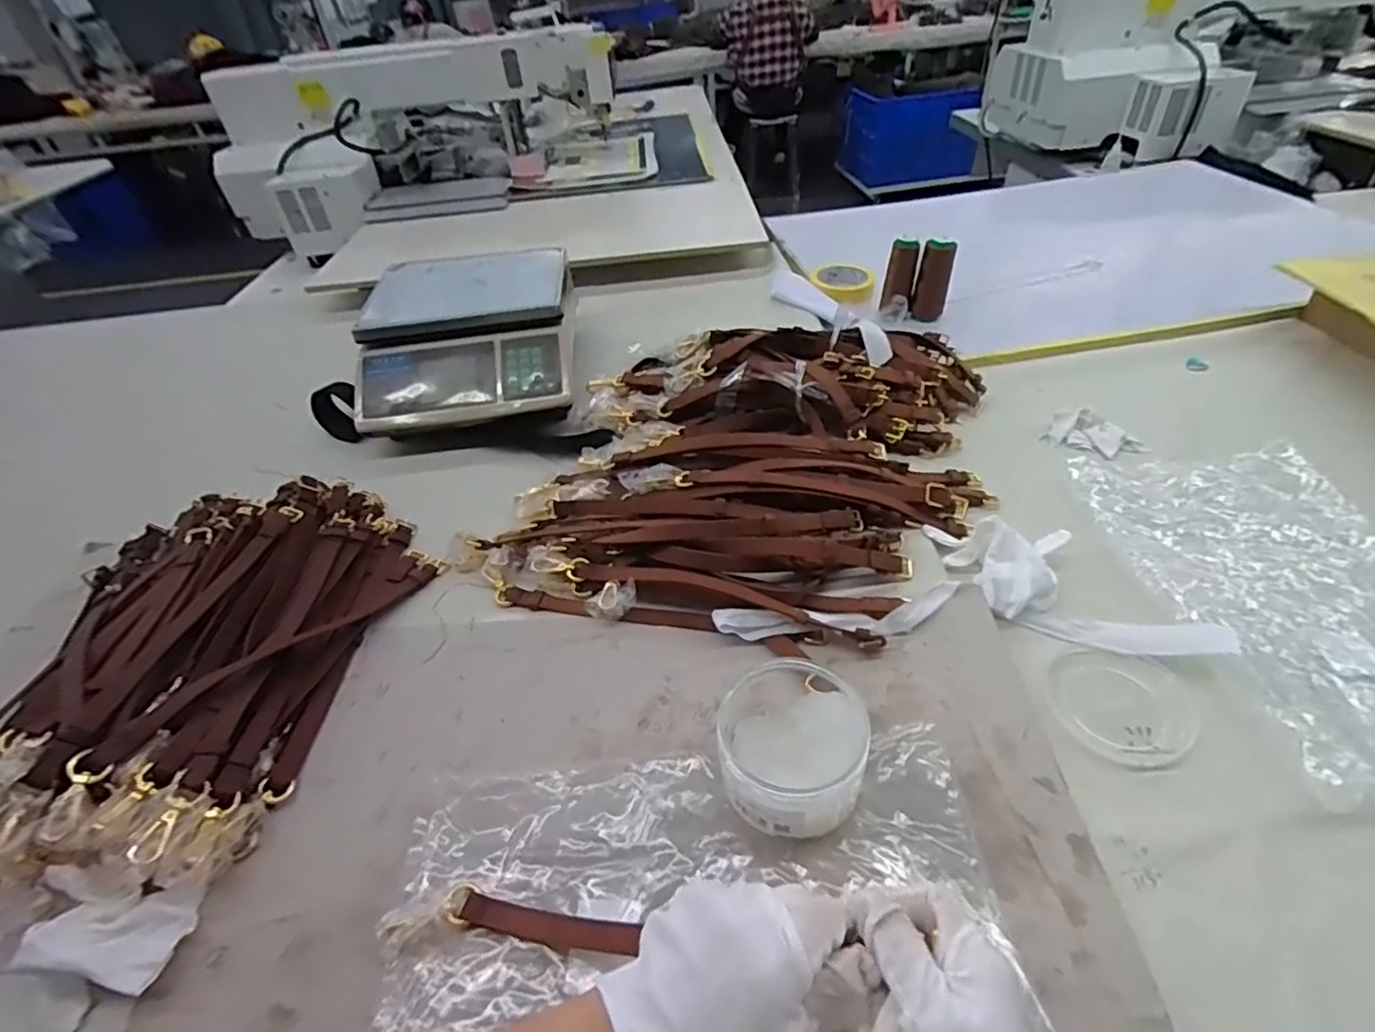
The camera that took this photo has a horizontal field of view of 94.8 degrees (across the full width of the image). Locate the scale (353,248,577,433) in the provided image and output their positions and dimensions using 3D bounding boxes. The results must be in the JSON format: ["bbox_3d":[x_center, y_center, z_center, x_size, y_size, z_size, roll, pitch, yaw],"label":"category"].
[{"bbox_3d":[-0.283,-0.241,0.845,0.253,0.107,0.314,-7,42,-1],"label":"scale"}]

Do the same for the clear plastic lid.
[{"bbox_3d":[0.326,0.142,0.478,0.094,0.014,0.098,-3,42,3],"label":"clear plastic lid"}]

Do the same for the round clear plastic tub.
[{"bbox_3d":[0.073,0.149,0.437,0.102,0.052,0.124,-8,42,-2],"label":"round clear plastic tub"}]

